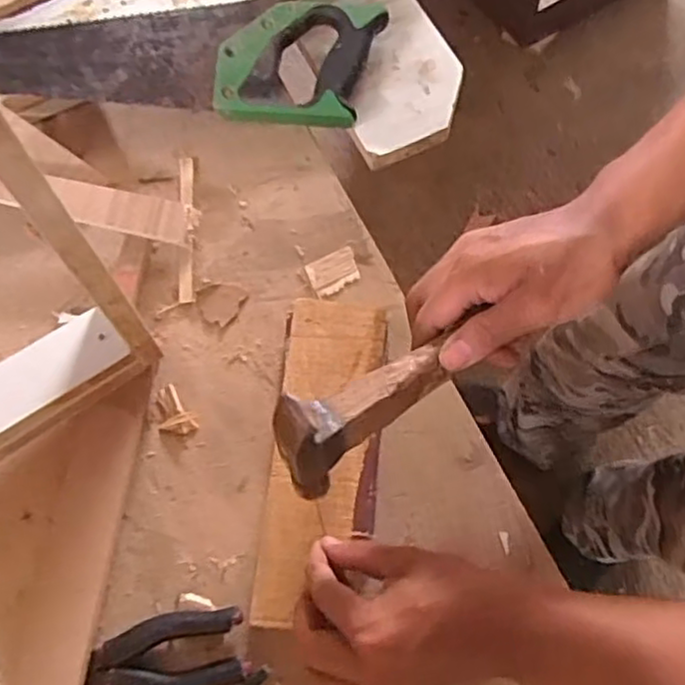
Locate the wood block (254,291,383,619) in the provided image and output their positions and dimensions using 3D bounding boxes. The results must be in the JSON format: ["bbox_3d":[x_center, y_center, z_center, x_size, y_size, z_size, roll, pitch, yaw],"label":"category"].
[{"bbox_3d":[-0.013,0.079,0.481,0.078,0.013,0.229,8,72,0],"label":"wood block"}]

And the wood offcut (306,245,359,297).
[{"bbox_3d":[-0.007,-0.058,0.551,0.041,0.005,0.032,-25,68,-5],"label":"wood offcut"}]

